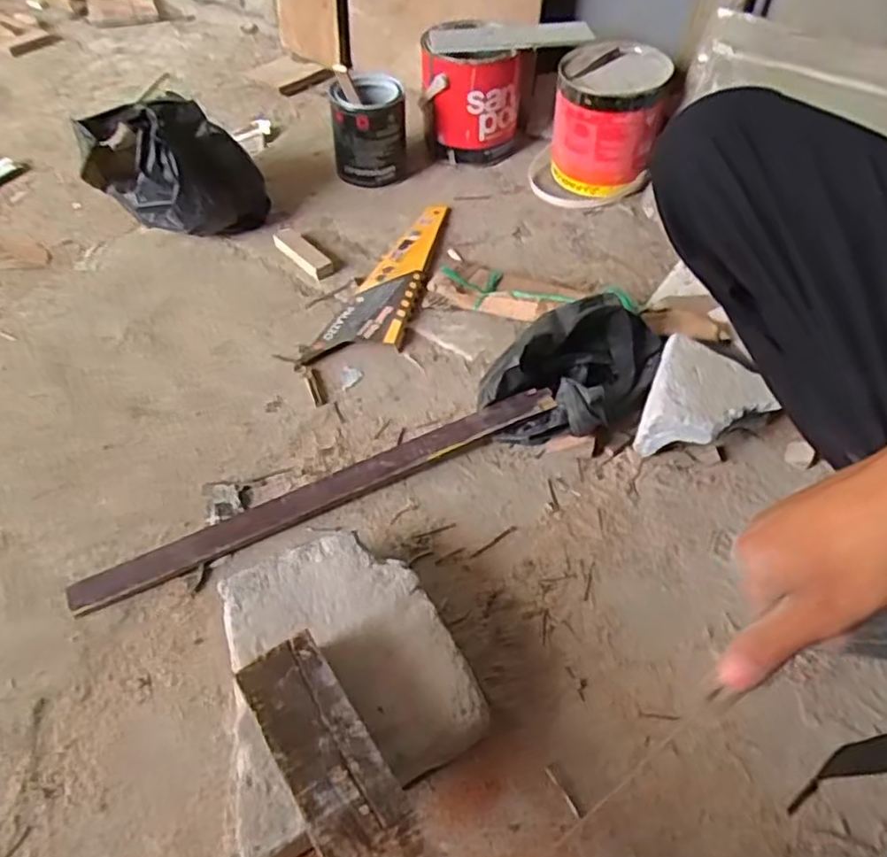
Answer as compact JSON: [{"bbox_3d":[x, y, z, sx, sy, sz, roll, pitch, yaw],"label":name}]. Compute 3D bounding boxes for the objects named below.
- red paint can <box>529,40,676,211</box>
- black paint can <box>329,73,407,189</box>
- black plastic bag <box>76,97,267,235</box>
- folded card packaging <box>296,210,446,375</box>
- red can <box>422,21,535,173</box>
[{"bbox_3d":[0.228,-0.439,0.994,0.180,0.159,0.183,11,52,8],"label":"red paint can"},{"bbox_3d":[-0.109,-0.436,1.017,0.105,0.134,0.100,-5,51,-4],"label":"black paint can"},{"bbox_3d":[-0.365,-0.350,0.921,0.187,0.184,0.159,28,56,20],"label":"black plastic bag"},{"bbox_3d":[-0.059,-0.189,0.886,0.094,0.018,0.343,19,54,14],"label":"folded card packaging"},{"bbox_3d":[0.051,-0.518,1.059,0.163,0.163,0.142,3,51,2],"label":"red can"}]

